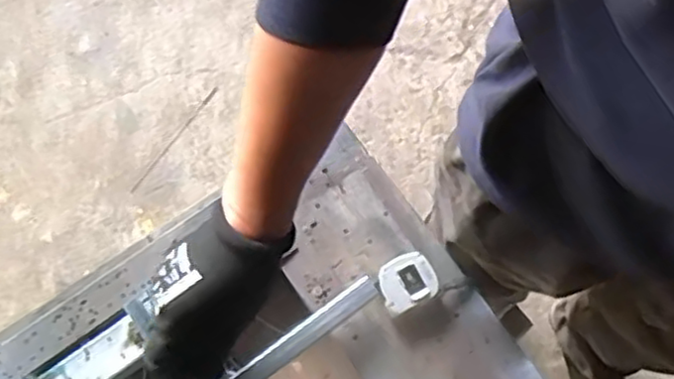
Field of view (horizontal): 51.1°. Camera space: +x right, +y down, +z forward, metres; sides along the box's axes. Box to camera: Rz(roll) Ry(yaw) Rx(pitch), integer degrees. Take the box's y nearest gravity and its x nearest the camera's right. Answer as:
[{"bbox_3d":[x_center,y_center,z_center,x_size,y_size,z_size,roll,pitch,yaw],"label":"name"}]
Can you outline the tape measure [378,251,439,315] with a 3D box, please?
[{"bbox_3d":[0.069,0.093,0.709,0.058,0.034,0.050,-24,73,-10],"label":"tape measure"}]

